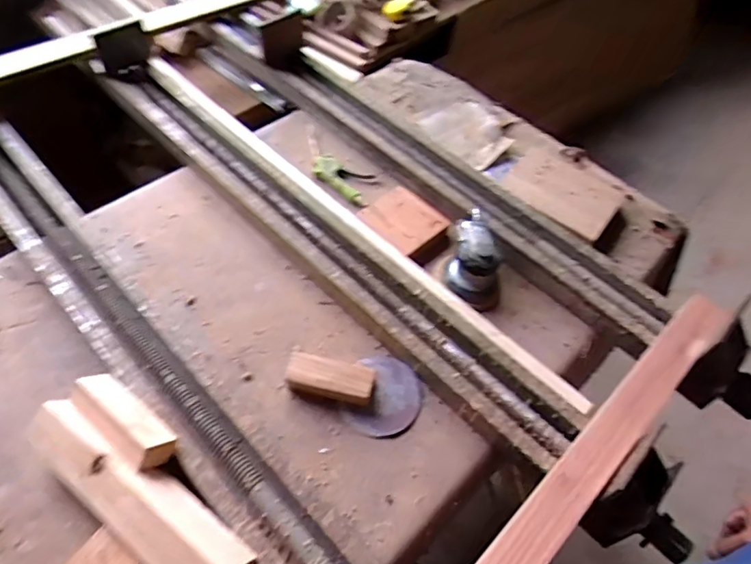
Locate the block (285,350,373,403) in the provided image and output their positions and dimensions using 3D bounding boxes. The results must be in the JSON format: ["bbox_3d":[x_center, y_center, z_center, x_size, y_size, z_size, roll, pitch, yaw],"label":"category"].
[{"bbox_3d":[-0.063,0.136,0.741,0.123,0.042,0.049,13,54,5],"label":"block"}]

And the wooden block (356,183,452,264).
[{"bbox_3d":[0.055,-0.102,0.930,0.152,0.029,0.115,38,61,21],"label":"wooden block"}]

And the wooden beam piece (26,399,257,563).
[{"bbox_3d":[-0.275,0.240,0.594,0.319,0.059,0.078,31,58,17],"label":"wooden beam piece"}]

